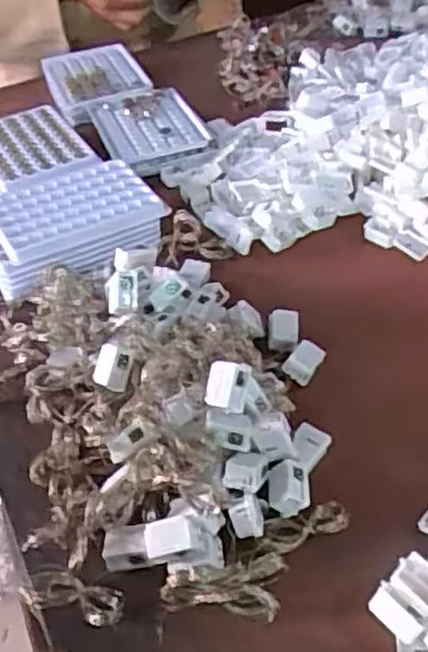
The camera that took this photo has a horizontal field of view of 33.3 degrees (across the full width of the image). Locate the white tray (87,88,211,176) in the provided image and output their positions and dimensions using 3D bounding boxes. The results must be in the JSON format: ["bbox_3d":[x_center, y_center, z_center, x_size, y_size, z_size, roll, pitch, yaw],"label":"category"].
[{"bbox_3d":[-0.062,-0.191,0.690,0.090,0.018,0.120,-16,44,-11],"label":"white tray"}]

